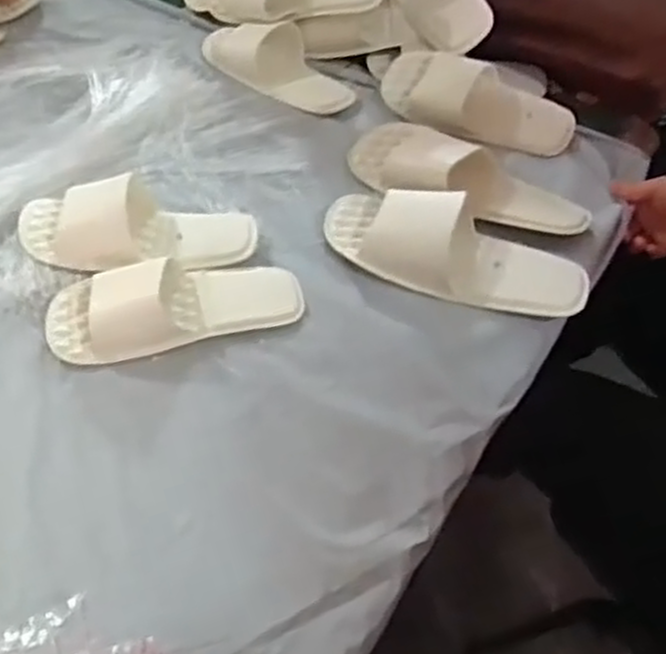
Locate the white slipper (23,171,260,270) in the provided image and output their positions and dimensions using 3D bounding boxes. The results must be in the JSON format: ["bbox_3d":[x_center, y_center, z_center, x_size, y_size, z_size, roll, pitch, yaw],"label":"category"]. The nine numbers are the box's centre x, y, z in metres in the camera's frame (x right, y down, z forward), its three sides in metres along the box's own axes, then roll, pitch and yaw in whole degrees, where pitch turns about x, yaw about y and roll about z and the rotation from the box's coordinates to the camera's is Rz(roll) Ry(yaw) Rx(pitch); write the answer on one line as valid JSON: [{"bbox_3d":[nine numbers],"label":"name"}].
[{"bbox_3d":[-0.193,-0.105,0.791,0.229,0.052,0.093,-4,49,-9],"label":"white slipper"}]

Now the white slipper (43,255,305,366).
[{"bbox_3d":[-0.145,-0.029,0.738,0.232,0.053,0.096,-14,51,-17],"label":"white slipper"}]

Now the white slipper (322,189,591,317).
[{"bbox_3d":[0.119,-0.080,0.796,0.272,0.062,0.108,22,50,15],"label":"white slipper"}]

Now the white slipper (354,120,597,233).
[{"bbox_3d":[0.143,-0.163,0.869,0.273,0.046,0.099,24,51,16],"label":"white slipper"}]

